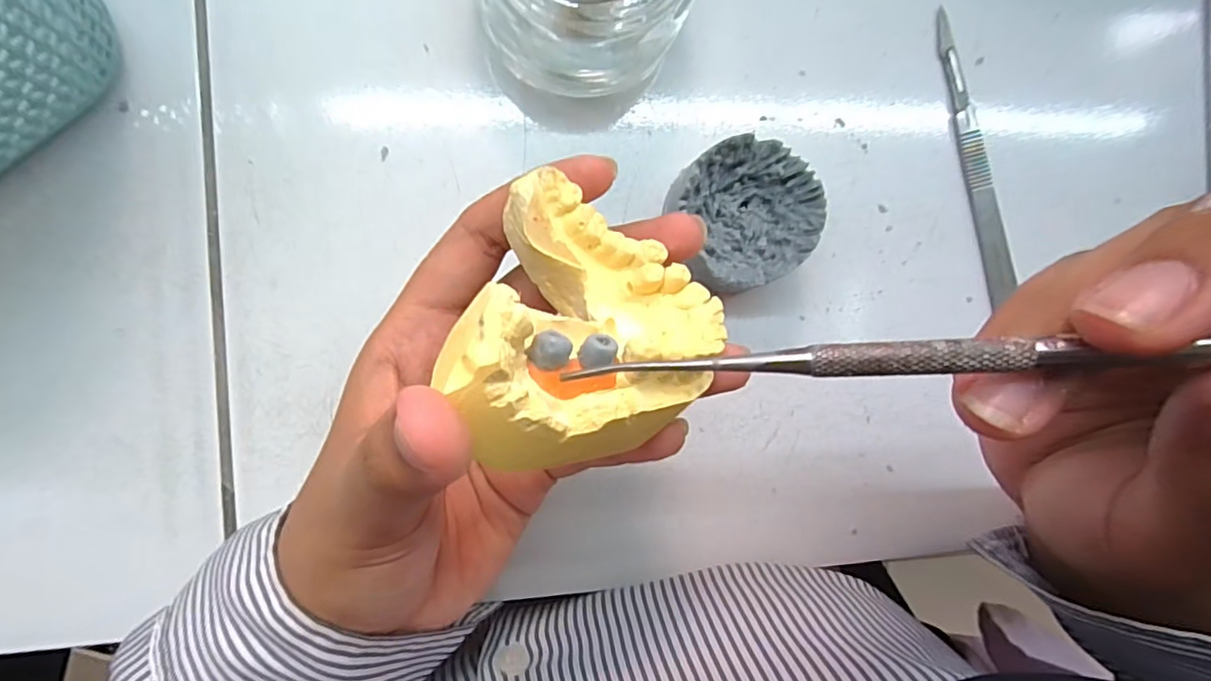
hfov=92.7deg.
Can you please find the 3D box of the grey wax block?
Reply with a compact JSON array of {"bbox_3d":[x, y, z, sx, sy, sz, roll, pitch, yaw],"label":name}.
[{"bbox_3d":[0.049,-0.045,0.208,0.048,0.028,0.049,-24,96,-8],"label":"grey wax block"}]

